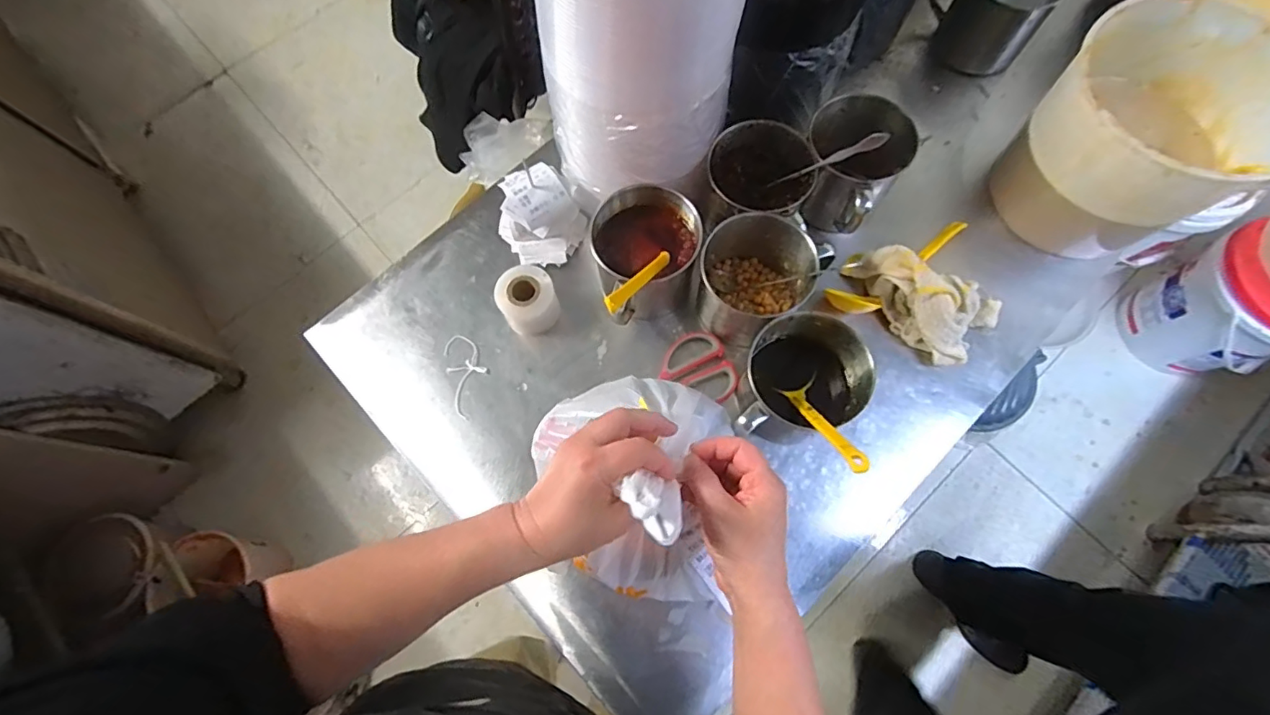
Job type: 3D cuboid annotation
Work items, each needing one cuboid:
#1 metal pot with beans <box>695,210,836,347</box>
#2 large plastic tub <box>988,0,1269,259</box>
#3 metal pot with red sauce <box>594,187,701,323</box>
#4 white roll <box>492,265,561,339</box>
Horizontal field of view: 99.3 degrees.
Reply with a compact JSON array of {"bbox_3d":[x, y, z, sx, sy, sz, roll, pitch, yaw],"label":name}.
[{"bbox_3d":[0.126,-0.084,0.574,0.106,0.103,0.116,41,78,13],"label":"metal pot with beans"},{"bbox_3d":[0.519,-0.222,0.570,0.208,0.181,0.193,-1,72,2],"label":"large plastic tub"},{"bbox_3d":[0.016,-0.105,0.580,0.110,0.119,0.111,-1,72,2],"label":"metal pot with red sauce"},{"bbox_3d":[-0.120,-0.064,0.605,0.061,0.054,0.060,-1,72,2],"label":"white roll"}]

